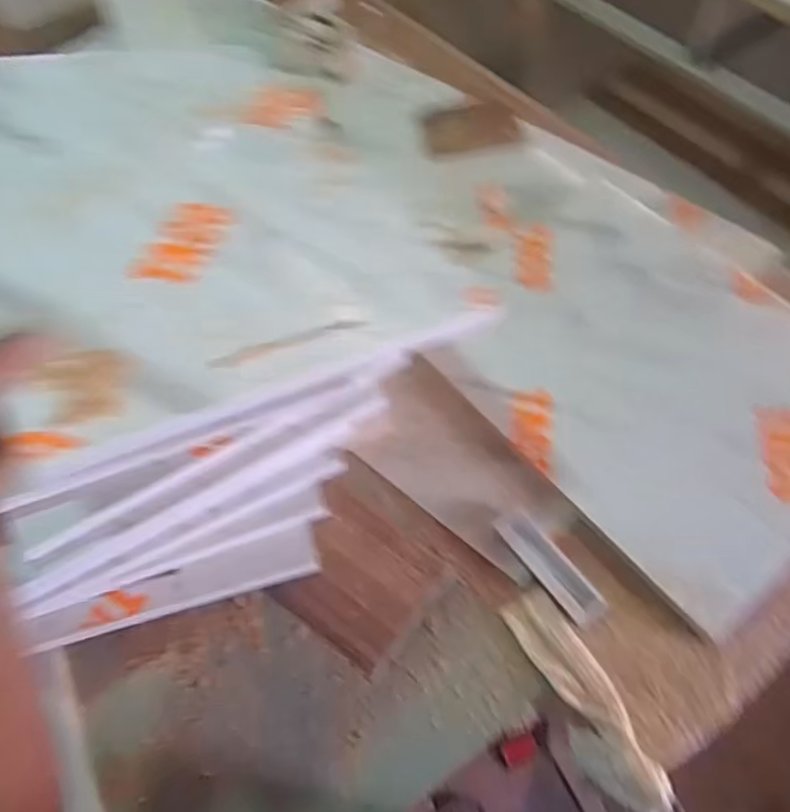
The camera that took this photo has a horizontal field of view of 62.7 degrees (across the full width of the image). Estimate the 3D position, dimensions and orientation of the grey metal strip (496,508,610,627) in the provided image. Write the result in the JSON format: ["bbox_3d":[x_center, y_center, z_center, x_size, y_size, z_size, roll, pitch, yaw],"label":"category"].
[{"bbox_3d":[0.156,0.161,0.660,0.038,0.013,0.133,-32,63,-15],"label":"grey metal strip"}]

